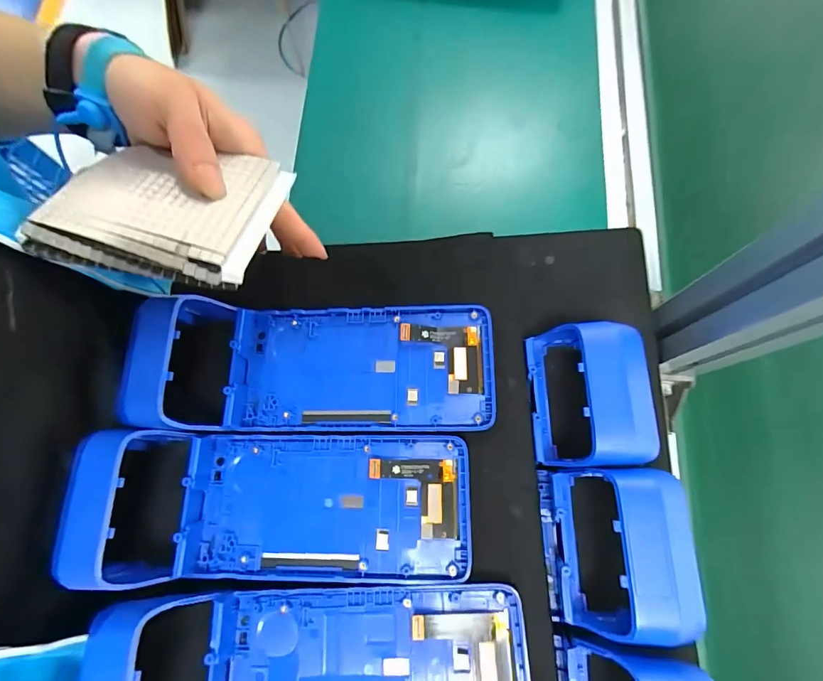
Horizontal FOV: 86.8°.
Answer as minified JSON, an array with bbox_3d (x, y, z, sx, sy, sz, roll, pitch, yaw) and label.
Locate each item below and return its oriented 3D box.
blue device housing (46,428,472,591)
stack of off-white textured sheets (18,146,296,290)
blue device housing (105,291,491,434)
[{"bbox_3d":[-0.076,0.096,0.247,0.219,0.049,0.083,1,76,1],"label":"blue device housing"},{"bbox_3d":[-0.138,-0.076,0.251,0.108,0.015,0.088,11,59,-3],"label":"stack of off-white textured sheets"},{"bbox_3d":[-0.059,0.016,0.275,0.222,0.044,0.083,1,76,1],"label":"blue device housing"}]

